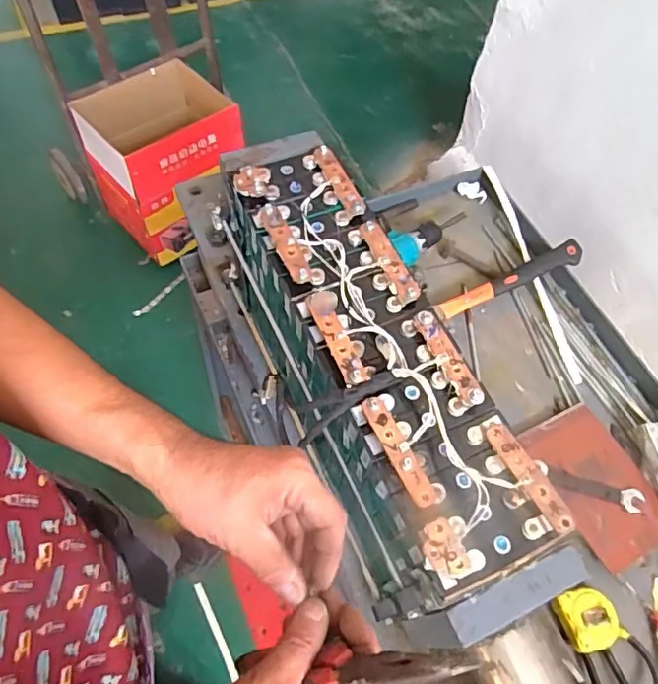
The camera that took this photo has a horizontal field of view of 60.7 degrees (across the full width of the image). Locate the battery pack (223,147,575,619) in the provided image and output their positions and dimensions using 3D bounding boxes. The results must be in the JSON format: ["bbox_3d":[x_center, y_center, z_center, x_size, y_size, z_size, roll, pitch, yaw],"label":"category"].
[{"bbox_3d":[0.031,0.008,0.593,0.182,0.097,0.506,-22,65,-17],"label":"battery pack"}]

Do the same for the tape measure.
[{"bbox_3d":[0.333,0.350,0.713,0.084,0.032,0.079,-19,64,-15],"label":"tape measure"}]

